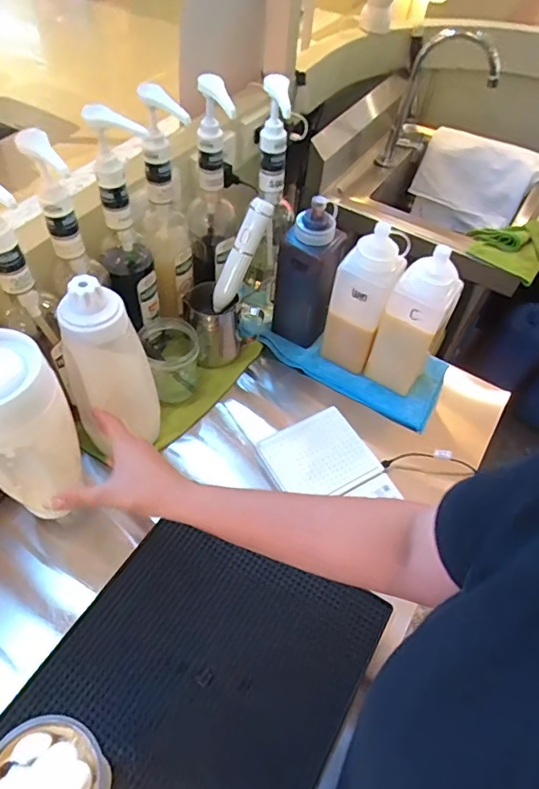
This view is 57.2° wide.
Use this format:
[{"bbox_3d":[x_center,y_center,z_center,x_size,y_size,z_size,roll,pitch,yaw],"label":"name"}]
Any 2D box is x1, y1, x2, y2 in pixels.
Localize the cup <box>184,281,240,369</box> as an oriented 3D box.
[{"bbox_3d":[-0.090,-0.109,0.783,0.076,0.108,0.084,-16,56,-16],"label":"cup"}]

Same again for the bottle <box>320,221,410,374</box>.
[{"bbox_3d":[0.134,-0.133,0.737,0.086,0.235,0.070,17,54,7],"label":"bottle"}]

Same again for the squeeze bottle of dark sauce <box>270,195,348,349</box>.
[{"bbox_3d":[0.057,-0.176,0.762,0.092,0.231,0.070,9,53,2],"label":"squeeze bottle of dark sauce"}]

